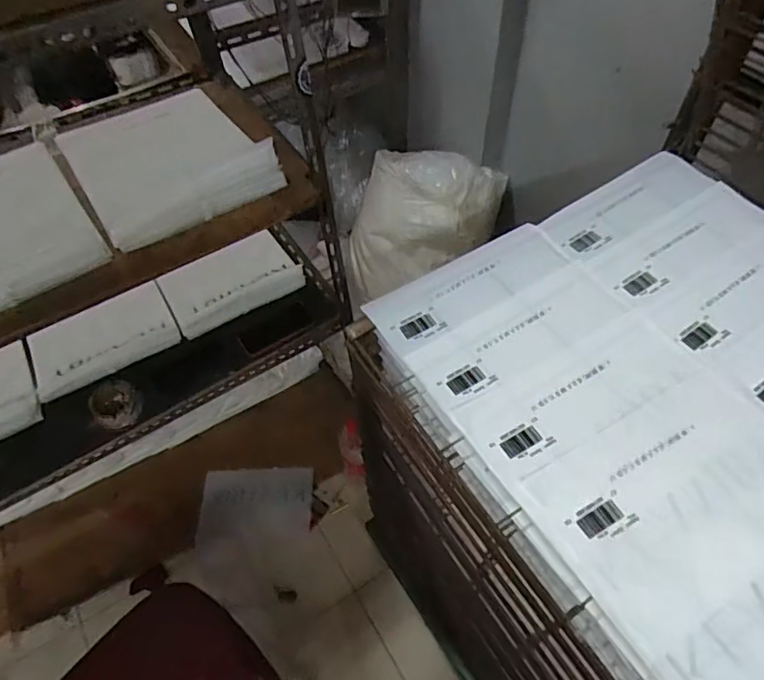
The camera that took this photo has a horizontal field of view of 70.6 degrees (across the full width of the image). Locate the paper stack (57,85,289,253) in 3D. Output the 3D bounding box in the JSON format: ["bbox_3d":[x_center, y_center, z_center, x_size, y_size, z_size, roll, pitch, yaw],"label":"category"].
[{"bbox_3d":[-0.404,-0.339,1.011,0.304,0.042,0.409,-30,56,-17],"label":"paper stack"}]

